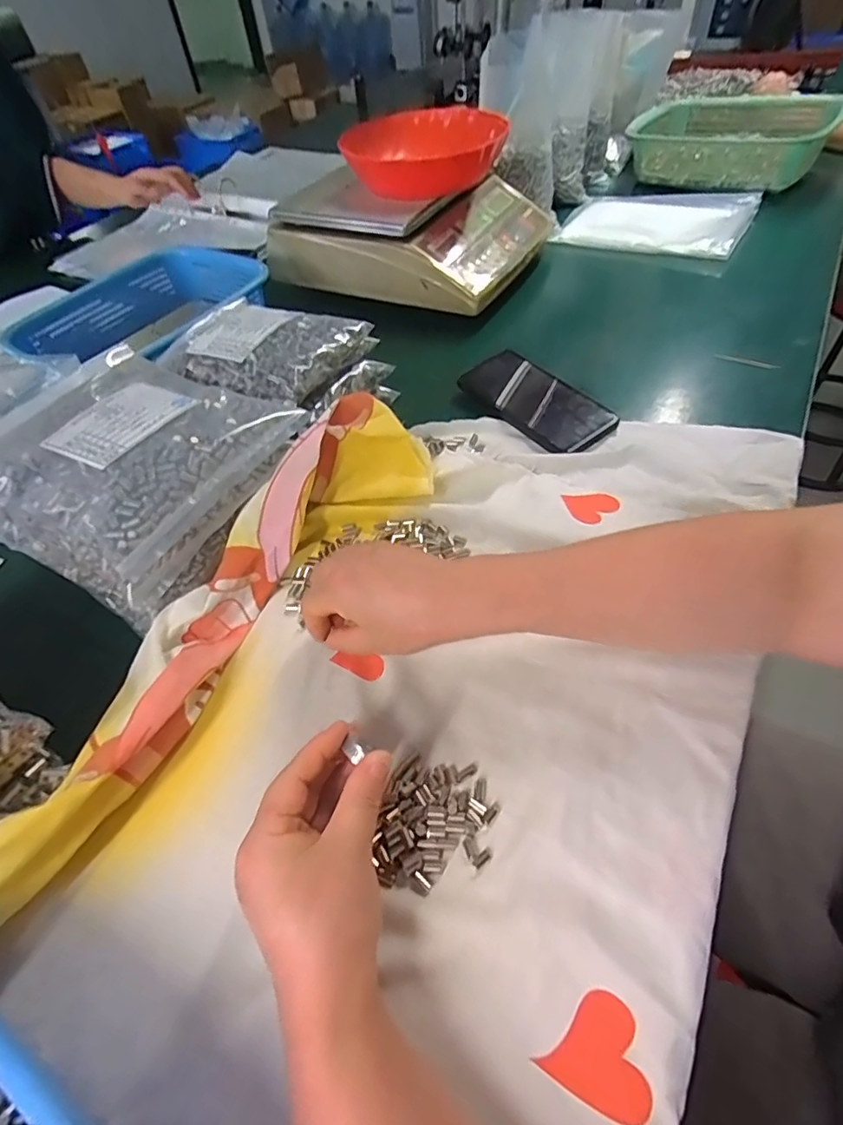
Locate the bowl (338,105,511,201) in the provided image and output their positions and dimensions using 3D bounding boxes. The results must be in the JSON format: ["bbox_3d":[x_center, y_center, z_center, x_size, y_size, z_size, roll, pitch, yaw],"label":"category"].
[{"bbox_3d":[0.013,-0.527,0.697,0.183,0.053,0.176,6,52,11],"label":"bowl"}]

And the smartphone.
[{"bbox_3d":[0.110,-0.164,0.547,0.077,0.015,0.160,-34,56,-20],"label":"smartphone"}]

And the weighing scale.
[{"bbox_3d":[-0.012,-0.466,0.758,0.310,0.103,0.310,22,57,22],"label":"weighing scale"}]

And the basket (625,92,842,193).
[{"bbox_3d":[0.499,-0.691,0.894,0.277,0.084,0.276,22,57,22],"label":"basket"}]

